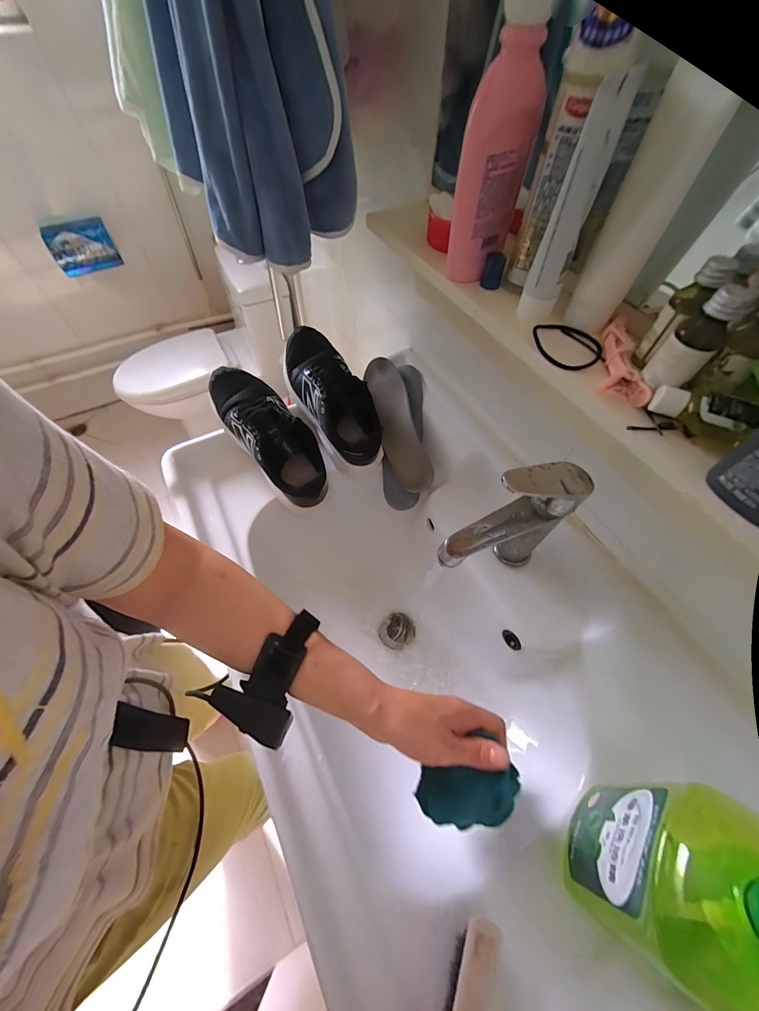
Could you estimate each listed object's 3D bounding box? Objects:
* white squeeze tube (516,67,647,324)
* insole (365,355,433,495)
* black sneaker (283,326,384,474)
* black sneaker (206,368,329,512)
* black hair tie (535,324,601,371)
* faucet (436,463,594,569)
[{"bbox_3d":[0.149,-0.227,0.274,0.027,0.134,0.061,18,61,10],"label":"white squeeze tube"},{"bbox_3d":[0.029,-0.143,0.605,0.067,0.011,0.259,-22,71,20],"label":"insole"},{"bbox_3d":[-0.084,-0.186,0.574,0.096,0.088,0.266,-24,85,-14],"label":"black sneaker"},{"bbox_3d":[-0.170,-0.114,0.541,0.096,0.088,0.261,-37,84,-19],"label":"black sneaker"},{"bbox_3d":[0.163,-0.138,0.302,0.053,0.007,0.061,-2,60,-1],"label":"black hair tie"},{"bbox_3d":[0.136,0.036,0.412,0.157,0.209,0.054,-18,61,-10],"label":"faucet"}]

